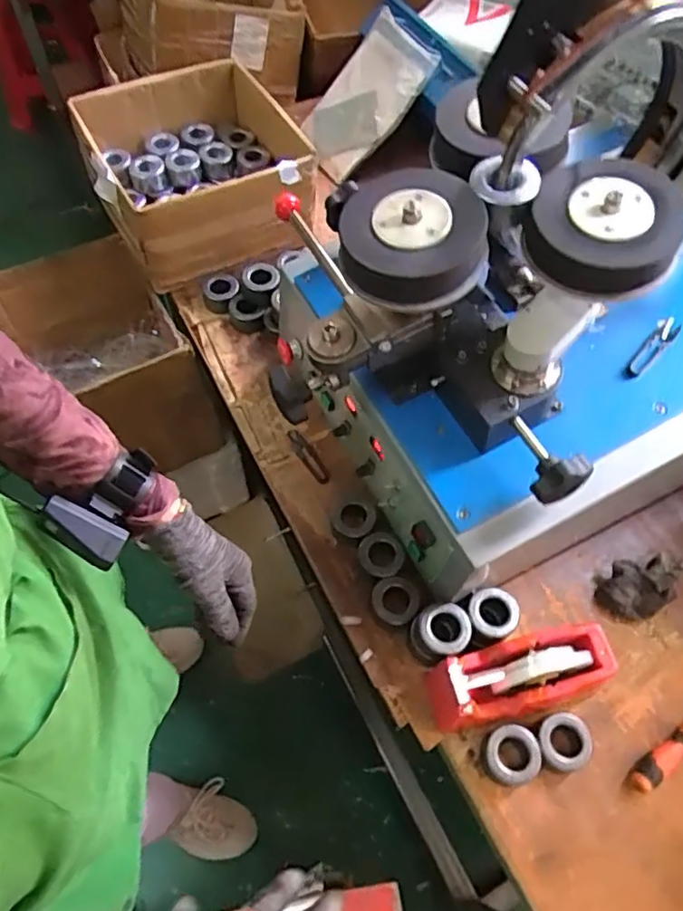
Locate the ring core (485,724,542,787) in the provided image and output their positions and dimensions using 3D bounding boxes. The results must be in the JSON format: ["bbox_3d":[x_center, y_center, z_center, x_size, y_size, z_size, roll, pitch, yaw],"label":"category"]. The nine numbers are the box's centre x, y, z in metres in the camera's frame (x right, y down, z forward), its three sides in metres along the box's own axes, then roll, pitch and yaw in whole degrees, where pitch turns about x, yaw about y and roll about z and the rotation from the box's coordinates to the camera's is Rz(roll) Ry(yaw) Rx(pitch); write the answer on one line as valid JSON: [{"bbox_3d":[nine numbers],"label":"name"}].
[{"bbox_3d":[0.196,0.344,0.710,0.061,0.035,0.061,1,60,-1],"label":"ring core"}]

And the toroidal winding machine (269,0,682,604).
[{"bbox_3d":[0.230,-0.194,0.692,0.622,0.499,0.433,-22,63,-14],"label":"toroidal winding machine"}]

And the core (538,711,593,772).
[{"bbox_3d":[0.256,0.334,0.721,0.060,0.037,0.059,1,60,-1],"label":"core"}]

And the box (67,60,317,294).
[{"bbox_3d":[-0.252,-0.506,1.093,0.342,0.154,0.355,-22,63,-14],"label":"box"}]

